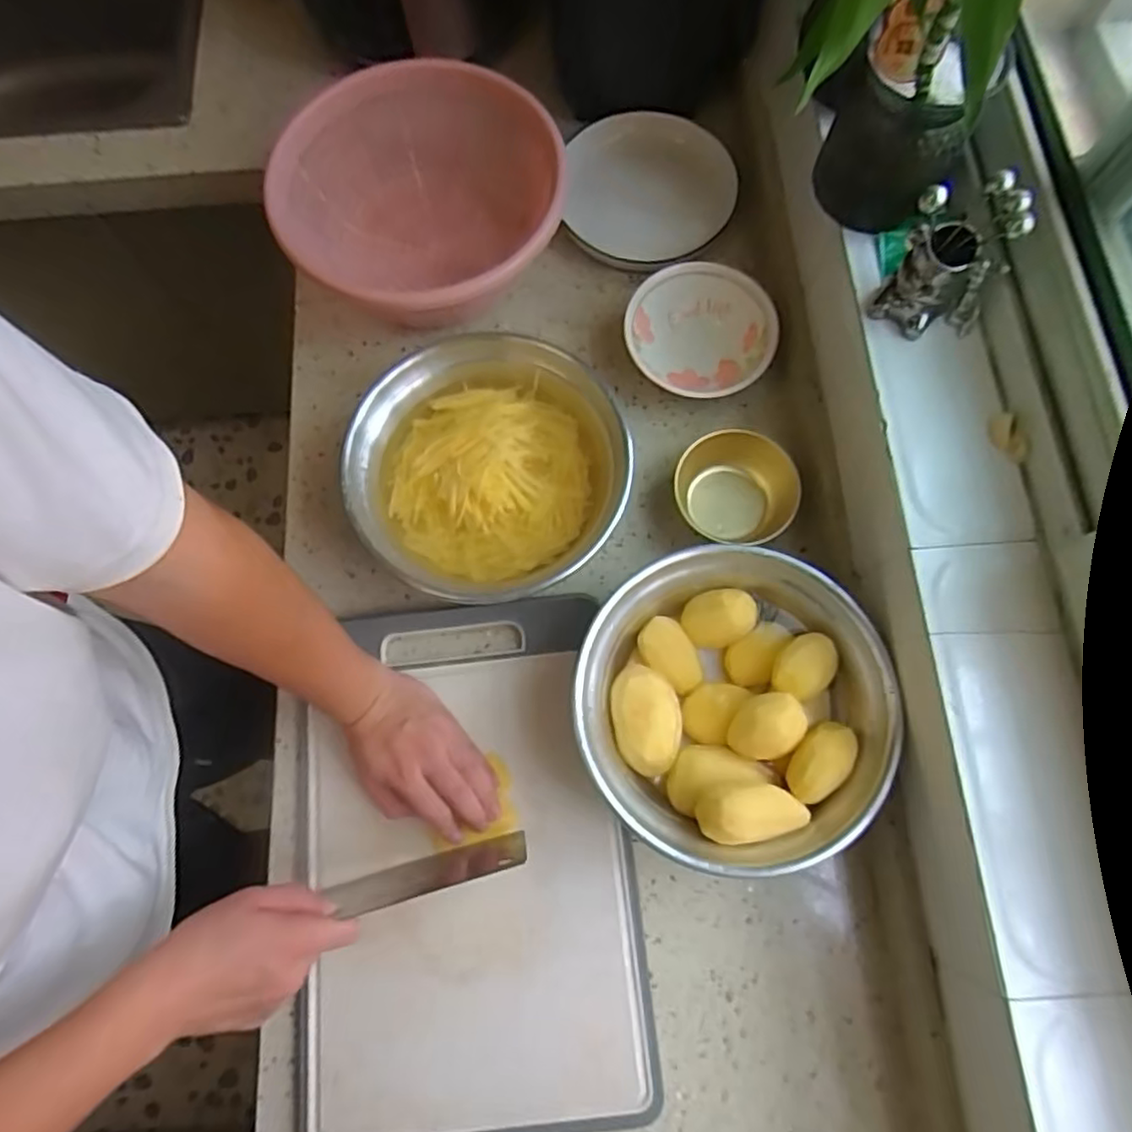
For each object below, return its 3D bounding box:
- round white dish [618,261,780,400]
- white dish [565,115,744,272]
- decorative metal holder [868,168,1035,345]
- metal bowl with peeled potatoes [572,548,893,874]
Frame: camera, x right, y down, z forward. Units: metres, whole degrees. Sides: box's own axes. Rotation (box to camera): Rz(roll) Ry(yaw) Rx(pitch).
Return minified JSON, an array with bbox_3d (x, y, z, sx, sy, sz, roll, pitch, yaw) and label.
[{"bbox_3d":[0.138,-0.236,0.688,0.145,0.048,0.145,0,74,2],"label":"round white dish"},{"bbox_3d":[0.096,-0.440,0.789,0.196,0.026,0.157,12,119,9],"label":"white dish"},{"bbox_3d":[0.292,-0.227,0.504,0.069,0.108,0.057,-14,74,-2],"label":"decorative metal holder"},{"bbox_3d":[0.138,0.118,0.567,0.252,0.085,0.241,0,74,2],"label":"metal bowl with peeled potatoes"}]

